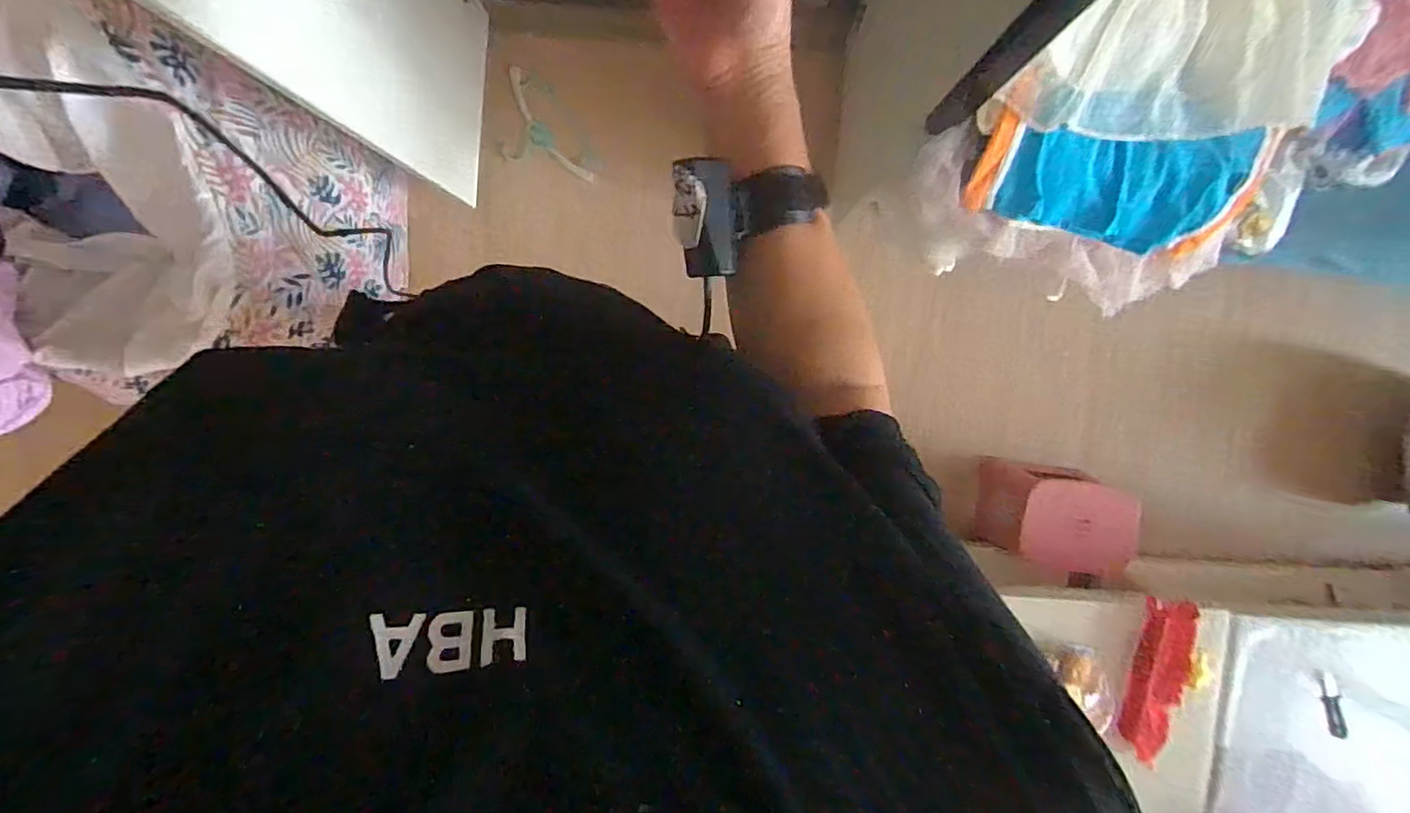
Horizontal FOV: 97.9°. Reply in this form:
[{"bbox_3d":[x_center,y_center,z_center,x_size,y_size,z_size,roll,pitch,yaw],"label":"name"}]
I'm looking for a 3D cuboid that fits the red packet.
[{"bbox_3d":[0.701,0.428,0.946,0.078,0.022,0.270,5,103,8],"label":"red packet"}]

